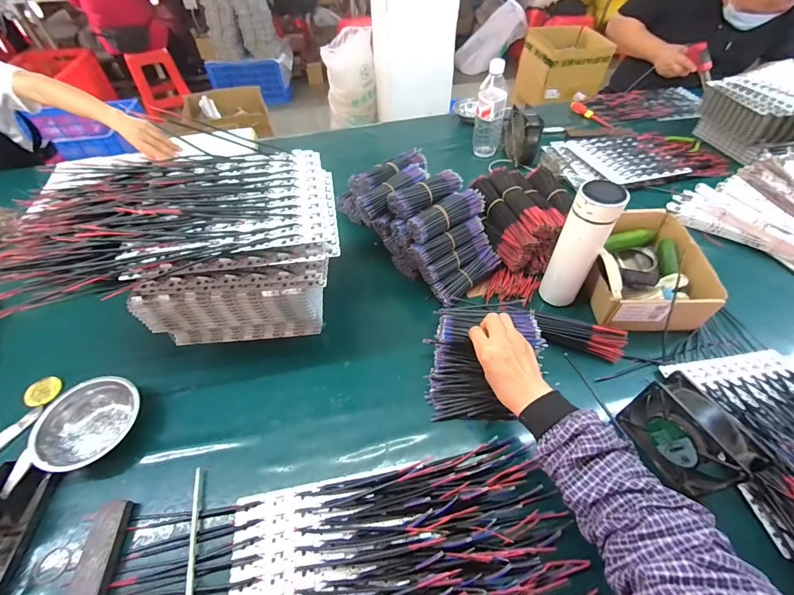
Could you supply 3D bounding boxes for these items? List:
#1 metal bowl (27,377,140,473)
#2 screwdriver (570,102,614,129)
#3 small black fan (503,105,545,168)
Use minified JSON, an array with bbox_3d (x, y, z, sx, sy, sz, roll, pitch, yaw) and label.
[{"bbox_3d":[-0.436,0.177,0.501,0.119,0.046,0.123,0,51,0],"label":"metal bowl"},{"bbox_3d":[0.606,-0.568,1.092,0.034,0.023,0.164,-24,54,-18],"label":"screwdriver"},{"bbox_3d":[0.327,-0.420,0.917,0.064,0.113,0.121,0,51,1],"label":"small black fan"}]

